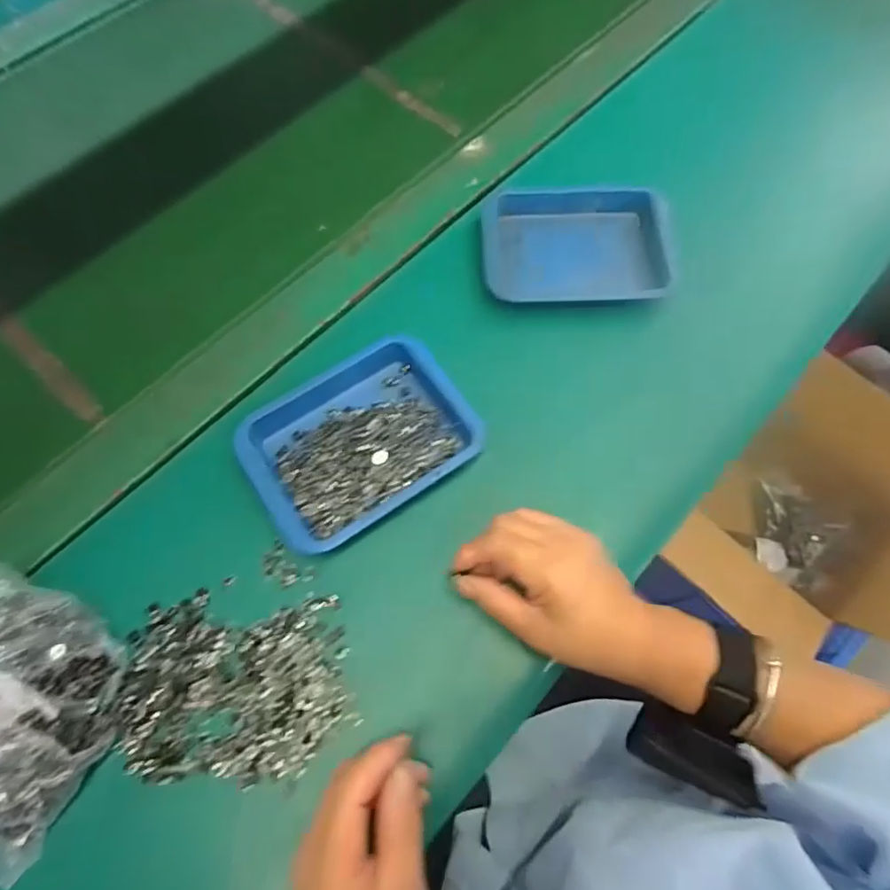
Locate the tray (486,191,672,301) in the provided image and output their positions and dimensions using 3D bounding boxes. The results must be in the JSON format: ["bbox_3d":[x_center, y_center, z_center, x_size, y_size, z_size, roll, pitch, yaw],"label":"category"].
[{"bbox_3d":[0.114,-0.172,0.500,0.158,0.031,0.091,-2,102,-3],"label":"tray"}]

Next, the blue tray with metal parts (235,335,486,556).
[{"bbox_3d":[-0.062,-0.006,0.424,0.156,0.019,0.121,-32,72,-11],"label":"blue tray with metal parts"}]

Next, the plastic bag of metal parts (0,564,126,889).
[{"bbox_3d":[-0.248,0.154,0.327,0.089,0.066,0.154,8,69,4],"label":"plastic bag of metal parts"}]

